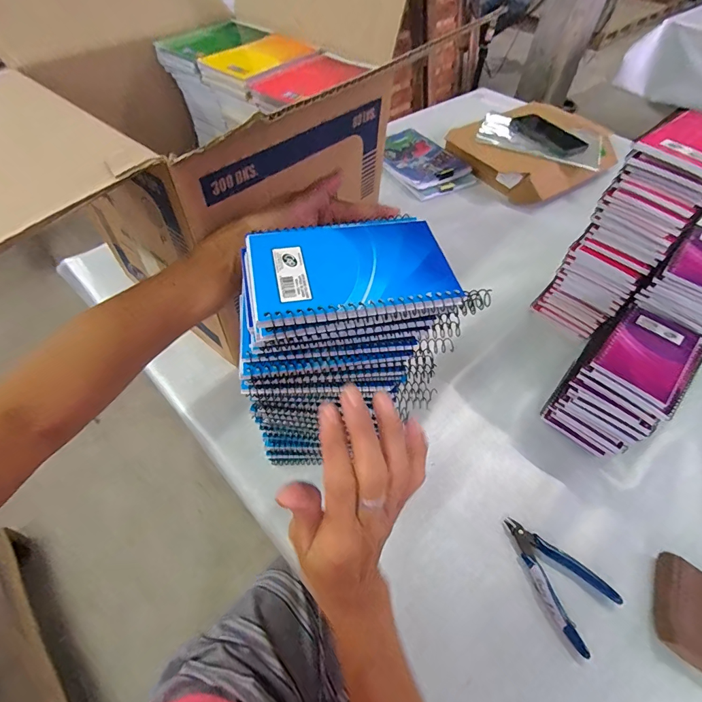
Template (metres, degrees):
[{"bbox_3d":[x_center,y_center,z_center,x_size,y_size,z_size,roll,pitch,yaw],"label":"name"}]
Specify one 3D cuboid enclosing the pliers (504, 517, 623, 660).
[{"bbox_3d":[0.208,0.226,0.400,0.069,0.010,0.117,-27,57,-23],"label":"pliers"}]

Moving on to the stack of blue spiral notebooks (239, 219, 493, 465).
[{"bbox_3d":[-0.007,-0.005,0.308,0.152,0.149,0.091,-13,52,-13],"label":"stack of blue spiral notebooks"}]

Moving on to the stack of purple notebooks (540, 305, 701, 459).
[{"bbox_3d":[0.338,0.038,0.492,0.100,0.120,0.148,37,58,25],"label":"stack of purple notebooks"}]

